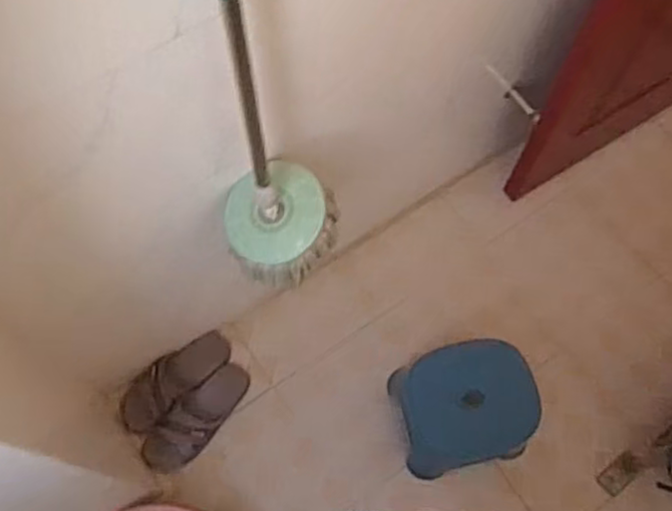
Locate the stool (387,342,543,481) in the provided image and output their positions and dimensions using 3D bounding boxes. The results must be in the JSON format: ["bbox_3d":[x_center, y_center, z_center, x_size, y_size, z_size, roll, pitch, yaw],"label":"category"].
[{"bbox_3d":[0.259,0.301,1.380,0.235,0.226,0.215,-11,69,-6],"label":"stool"}]

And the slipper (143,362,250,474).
[{"bbox_3d":[-0.288,0.338,1.460,0.101,0.056,0.261,34,71,12],"label":"slipper"}]

